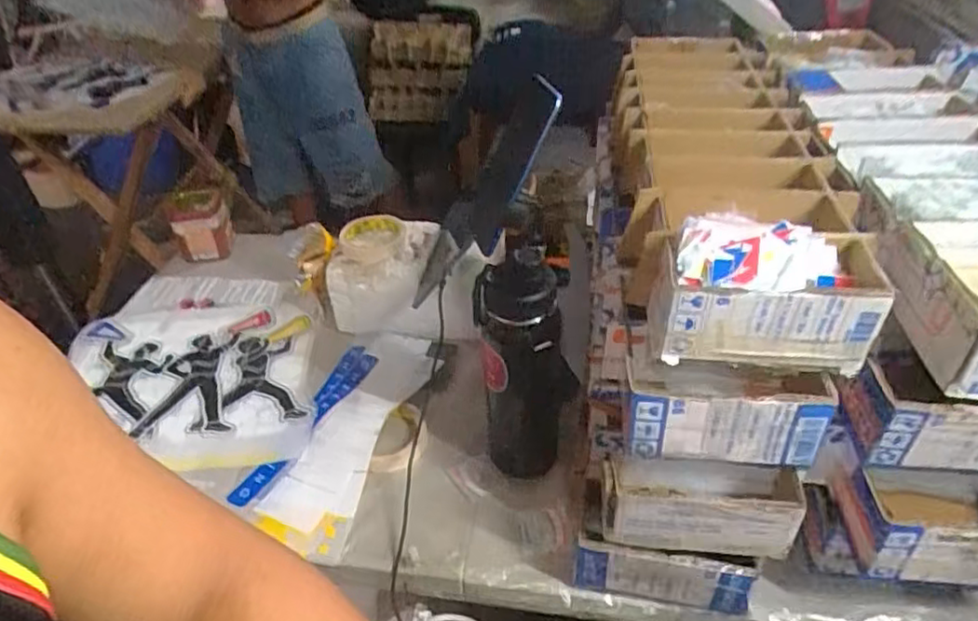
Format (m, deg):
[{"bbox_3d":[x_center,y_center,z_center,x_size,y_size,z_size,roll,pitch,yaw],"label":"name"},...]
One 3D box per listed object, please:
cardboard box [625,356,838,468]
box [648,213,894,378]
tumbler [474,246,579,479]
[{"bbox_3d":[0.191,0.069,0.528,0.156,0.071,0.087,3,38,6],"label":"cardboard box"},{"bbox_3d":[0.216,-0.008,0.498,0.168,0.095,0.088,2,38,5],"label":"box"},{"bbox_3d":[0.036,0.075,0.637,0.074,0.273,0.077,-13,39,-14],"label":"tumbler"}]

